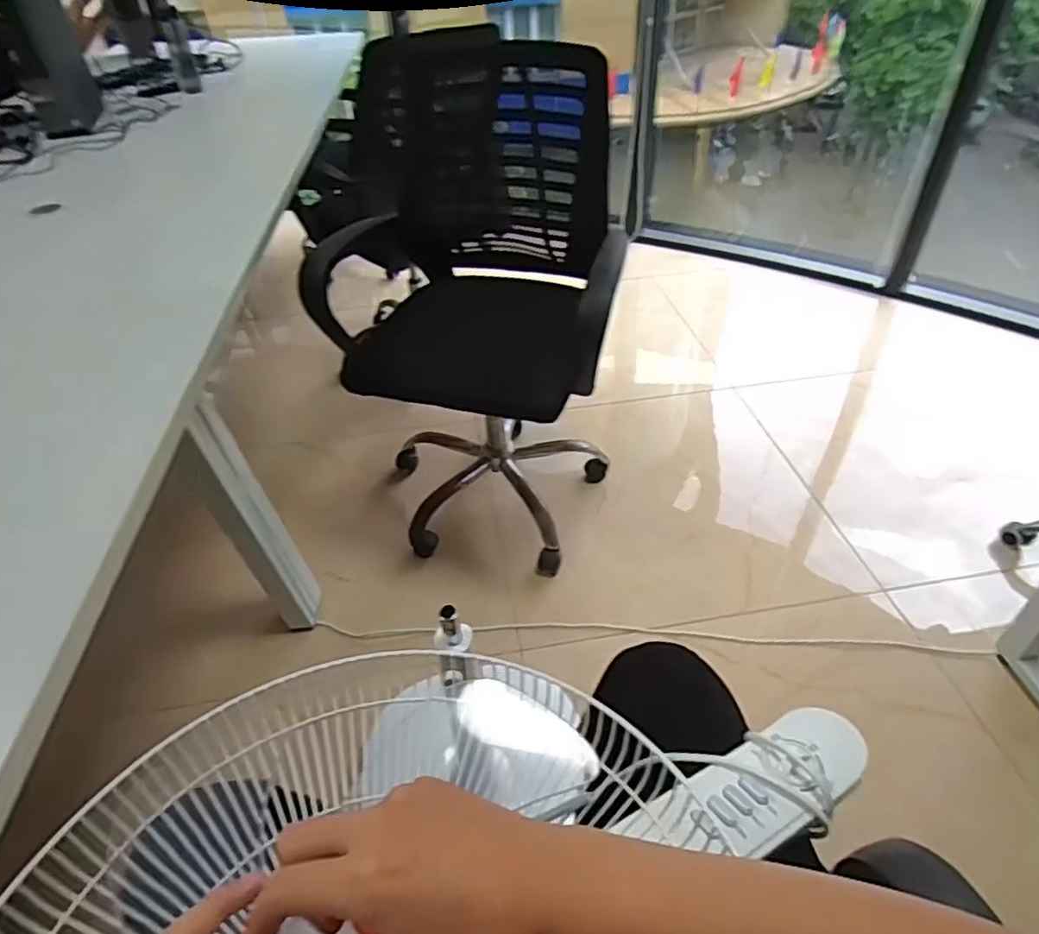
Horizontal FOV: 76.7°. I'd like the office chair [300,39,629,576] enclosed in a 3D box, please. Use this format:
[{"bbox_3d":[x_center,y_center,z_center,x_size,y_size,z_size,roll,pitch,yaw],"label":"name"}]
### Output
[{"bbox_3d":[-0.079,-0.301,1.417,0.561,0.908,0.499,8,42,12],"label":"office chair"}]

